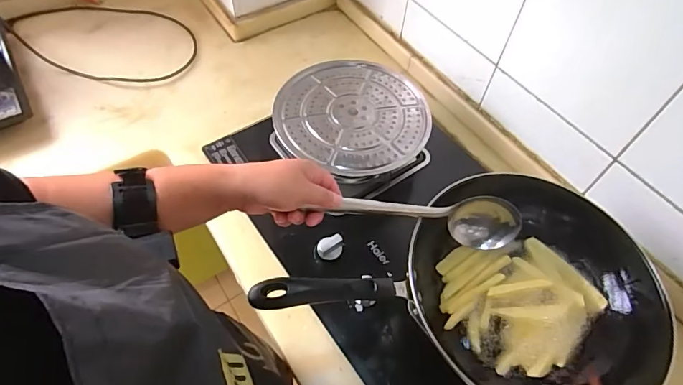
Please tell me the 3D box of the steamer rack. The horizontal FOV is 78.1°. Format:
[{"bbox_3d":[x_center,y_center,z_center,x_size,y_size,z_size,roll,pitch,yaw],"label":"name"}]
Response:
[{"bbox_3d":[0.020,-0.142,0.748,0.263,0.013,0.257,10,56,3],"label":"steamer rack"}]

